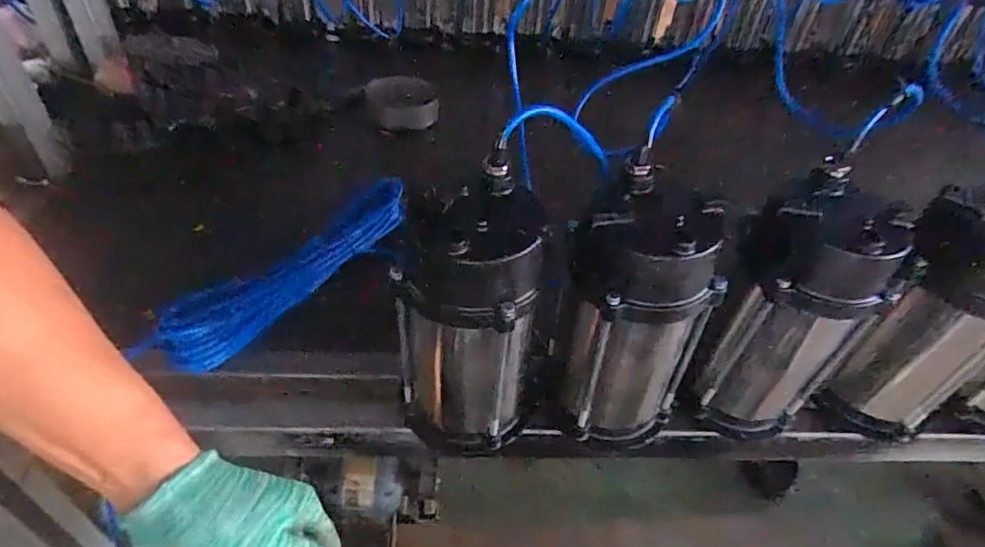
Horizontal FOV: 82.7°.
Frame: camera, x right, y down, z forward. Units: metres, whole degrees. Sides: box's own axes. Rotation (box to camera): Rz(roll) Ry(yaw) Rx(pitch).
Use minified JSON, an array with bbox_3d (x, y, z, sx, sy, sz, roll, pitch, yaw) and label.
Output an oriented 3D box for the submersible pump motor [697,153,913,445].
[{"bbox_3d":[0.281,0.051,0.527,0.112,0.253,0.101,-32,55,-33],"label":"submersible pump motor"}]

